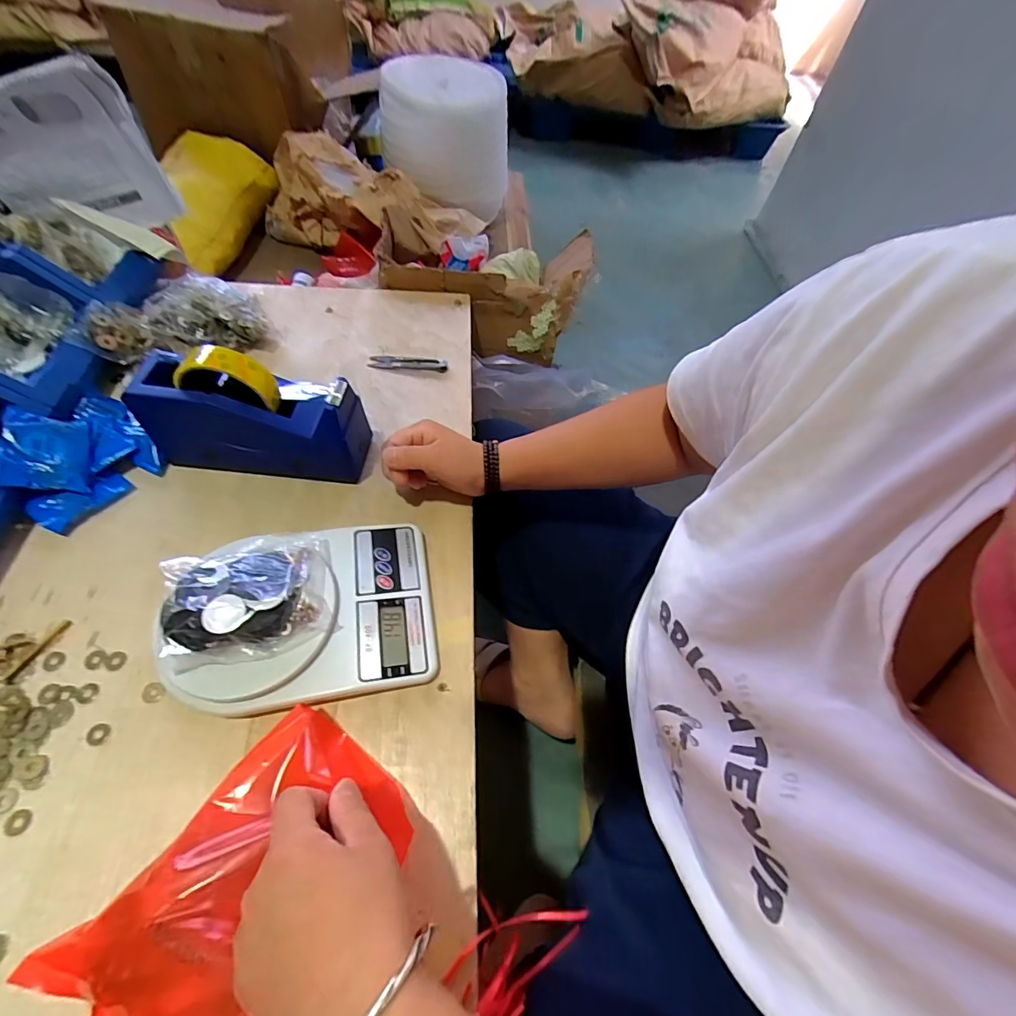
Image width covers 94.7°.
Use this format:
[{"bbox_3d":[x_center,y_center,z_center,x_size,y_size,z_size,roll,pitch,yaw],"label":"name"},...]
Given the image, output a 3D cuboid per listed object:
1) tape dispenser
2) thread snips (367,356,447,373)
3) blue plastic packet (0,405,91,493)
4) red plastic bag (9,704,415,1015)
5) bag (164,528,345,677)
[{"bbox_3d":[-0.248,-0.093,0.459,0.193,0.126,0.059,6,56,-1],"label":"tape dispenser"},{"bbox_3d":[-0.128,-0.186,0.604,0.098,0.007,0.022,5,56,-2],"label":"thread snips"},{"bbox_3d":[-0.438,-0.055,0.444,0.064,0.009,0.077,3,72,-36],"label":"blue plastic packet"},{"bbox_3d":[-0.158,0.235,0.285,0.130,0.074,0.187,32,61,17],"label":"red plastic bag"},{"bbox_3d":[-0.206,0.068,0.376,0.118,0.030,0.098,-12,59,-24],"label":"bag"}]

